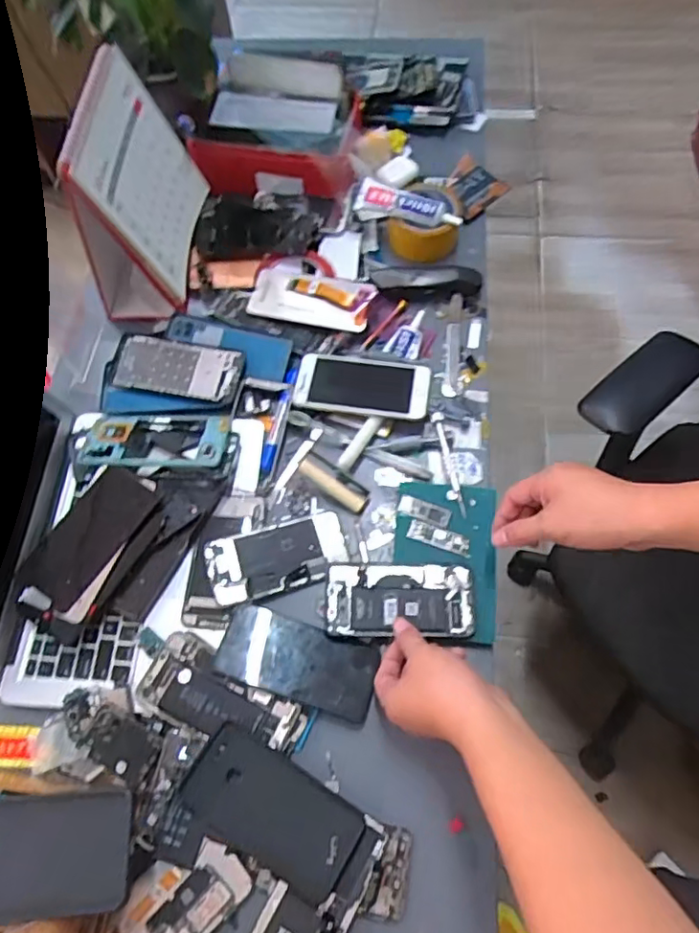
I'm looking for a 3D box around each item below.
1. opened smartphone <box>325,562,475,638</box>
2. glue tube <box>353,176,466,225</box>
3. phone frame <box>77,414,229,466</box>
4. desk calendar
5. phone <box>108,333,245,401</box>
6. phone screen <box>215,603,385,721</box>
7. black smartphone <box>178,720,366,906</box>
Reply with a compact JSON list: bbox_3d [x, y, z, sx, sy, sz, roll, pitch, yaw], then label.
[{"bbox_3d":[0.050,0.132,0.593,0.145,0.008,0.073,1,65,4],"label":"opened smartphone"},{"bbox_3d":[0.076,-0.346,0.785,0.145,0.027,0.031,21,67,12],"label":"glue tube"},{"bbox_3d":[-0.224,-0.031,0.678,0.167,0.009,0.080,-1,49,4],"label":"phone frame"},{"bbox_3d":[-0.267,-0.343,0.725,0.111,0.210,0.215,1,65,4],"label":"desk calendar"},{"bbox_3d":[-0.210,-0.122,0.724,0.154,0.012,0.075,9,70,7],"label":"phone"},{"bbox_3d":[-0.050,0.187,0.579,0.151,0.011,0.074,17,54,4],"label":"phone screen"},{"bbox_3d":[-0.070,0.303,0.528,0.154,0.016,0.080,28,69,15],"label":"black smartphone"}]

